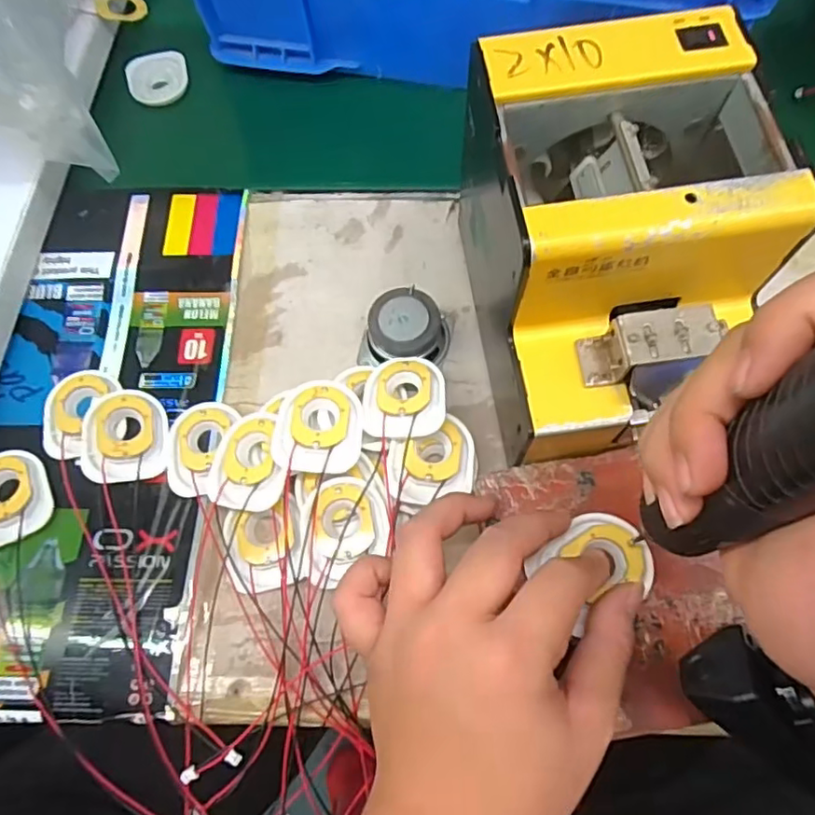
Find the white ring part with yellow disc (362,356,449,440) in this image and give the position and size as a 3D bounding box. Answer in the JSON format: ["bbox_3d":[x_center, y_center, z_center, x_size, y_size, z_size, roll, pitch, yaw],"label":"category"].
[{"bbox_3d":[-0.001,-0.006,0.351,0.047,0.007,0.055,1,56,11],"label":"white ring part with yellow disc"}]

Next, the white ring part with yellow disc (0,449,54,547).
[{"bbox_3d":[-0.241,0.053,0.353,0.047,0.006,0.057,-24,69,-7],"label":"white ring part with yellow disc"}]

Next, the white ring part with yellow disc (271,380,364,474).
[{"bbox_3d":[-0.051,0.011,0.340,0.048,0.010,0.055,-3,68,2],"label":"white ring part with yellow disc"}]

